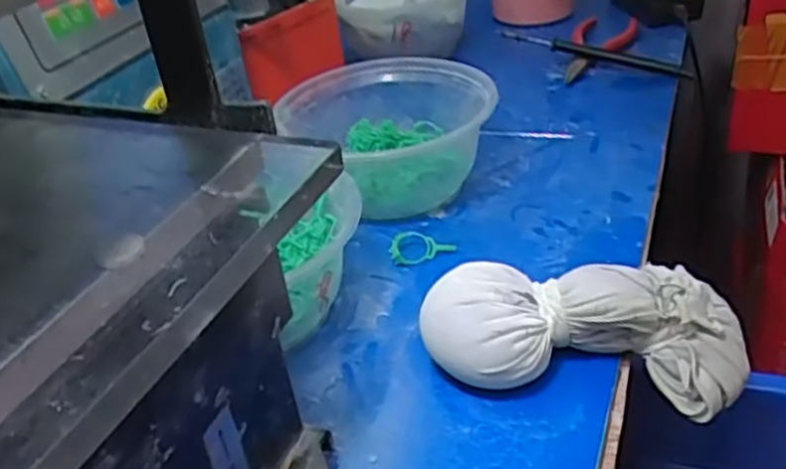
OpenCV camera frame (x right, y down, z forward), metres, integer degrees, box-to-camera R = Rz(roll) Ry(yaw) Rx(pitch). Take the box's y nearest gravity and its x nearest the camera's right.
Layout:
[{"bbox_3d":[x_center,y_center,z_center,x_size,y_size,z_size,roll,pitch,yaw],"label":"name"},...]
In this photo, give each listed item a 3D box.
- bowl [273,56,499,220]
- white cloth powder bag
[{"bbox_3d":[-0.002,-0.064,0.468,0.112,0.060,0.117,-3,35,2],"label":"bowl"},{"bbox_3d":[0.084,0.040,0.323,0.139,0.045,0.059,-1,35,5],"label":"white cloth powder bag"}]

